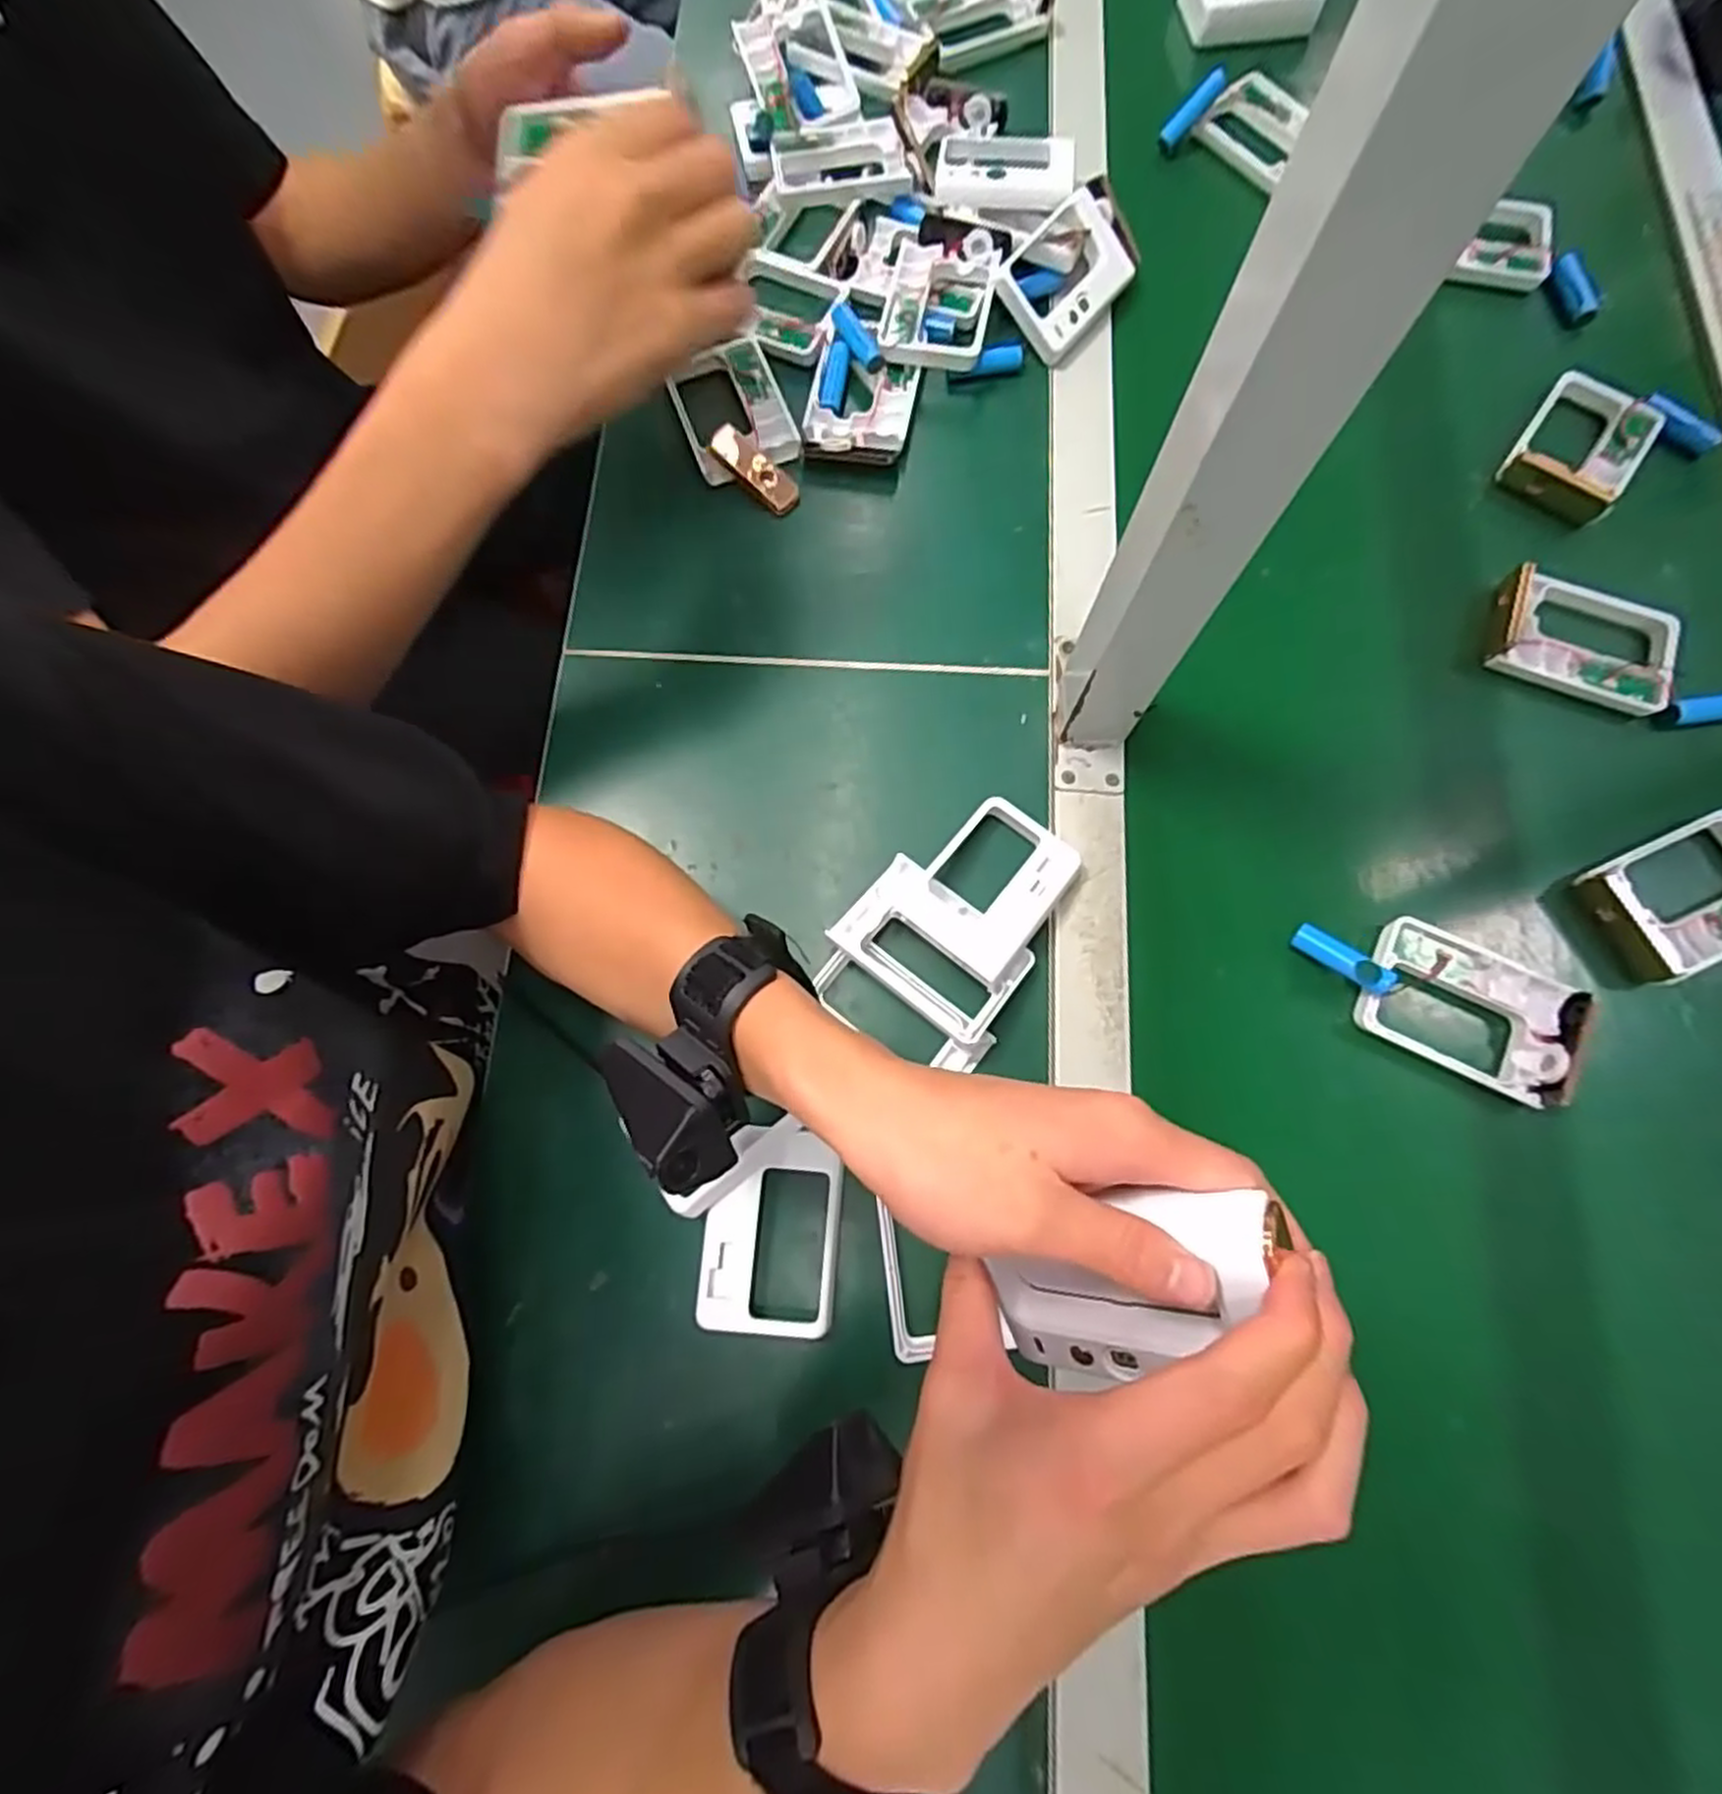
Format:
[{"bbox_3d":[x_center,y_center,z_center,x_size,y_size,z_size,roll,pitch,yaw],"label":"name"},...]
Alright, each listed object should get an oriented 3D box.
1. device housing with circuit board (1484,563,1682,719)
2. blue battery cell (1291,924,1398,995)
[{"bbox_3d":[0.426,-0.155,0.460,0.103,0.020,0.073,20,77,6],"label":"device housing with circuit board"},{"bbox_3d":[0.251,0.032,0.403,0.050,0.018,0.014,38,79,10],"label":"blue battery cell"}]

